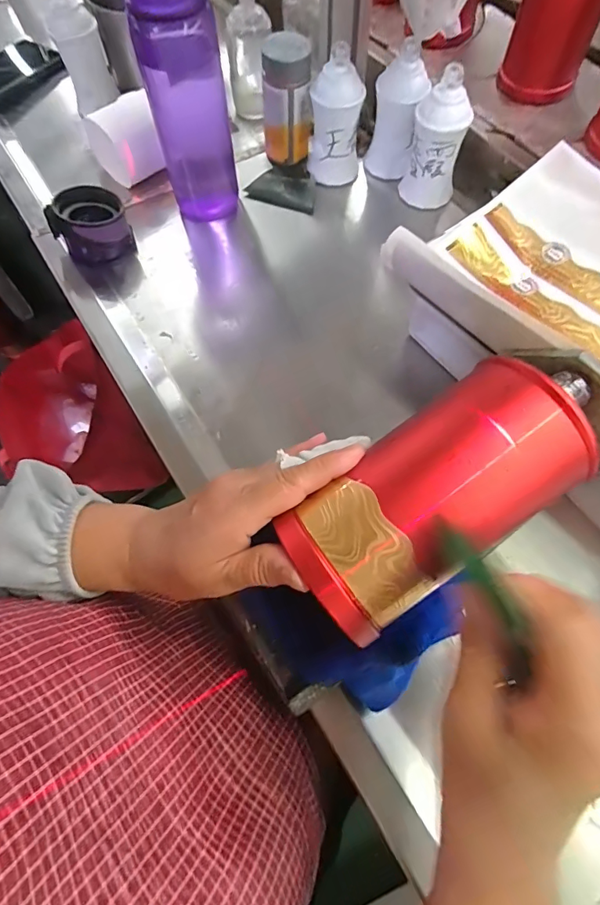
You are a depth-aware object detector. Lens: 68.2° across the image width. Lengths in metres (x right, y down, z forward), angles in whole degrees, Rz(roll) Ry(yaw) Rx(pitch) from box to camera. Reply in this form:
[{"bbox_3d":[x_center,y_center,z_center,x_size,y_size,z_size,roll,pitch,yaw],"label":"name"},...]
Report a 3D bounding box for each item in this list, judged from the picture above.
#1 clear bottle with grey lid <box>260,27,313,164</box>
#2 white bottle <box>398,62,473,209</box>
[{"bbox_3d":[-0.015,-0.386,0.489,0.055,0.106,0.044,5,67,4],"label":"clear bottle with grey lid"},{"bbox_3d":[0.141,-0.320,0.460,0.051,0.112,0.047,-7,67,-1],"label":"white bottle"}]

